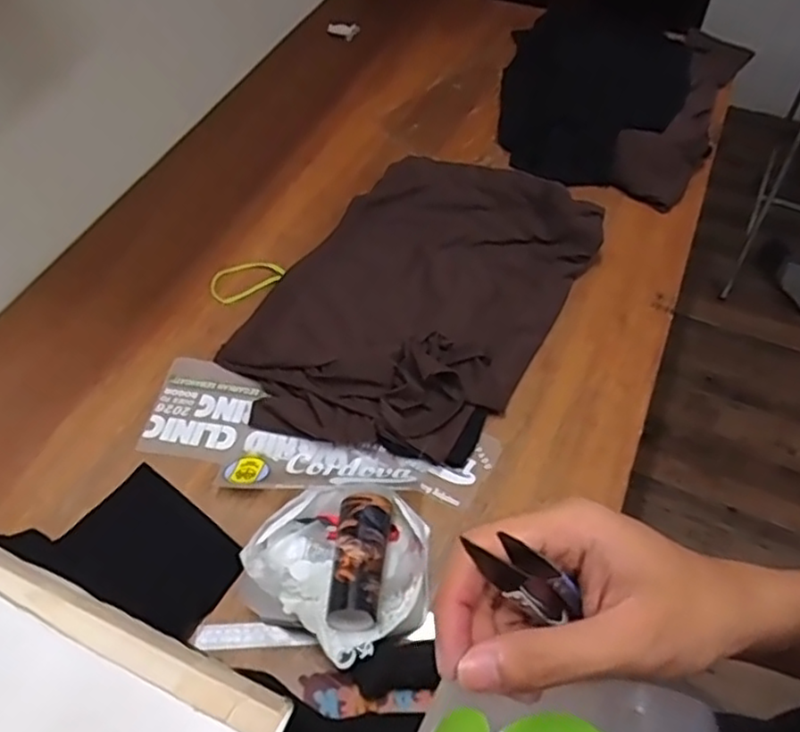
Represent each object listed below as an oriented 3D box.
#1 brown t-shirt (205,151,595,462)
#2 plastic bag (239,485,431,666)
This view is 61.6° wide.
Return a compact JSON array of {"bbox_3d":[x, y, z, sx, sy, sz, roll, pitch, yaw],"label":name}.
[{"bbox_3d":[0.029,-0.103,0.952,0.366,0.064,0.542,31,59,21],"label":"brown t-shirt"},{"bbox_3d":[-0.060,0.204,0.717,0.188,0.067,0.180,34,60,22],"label":"plastic bag"}]

